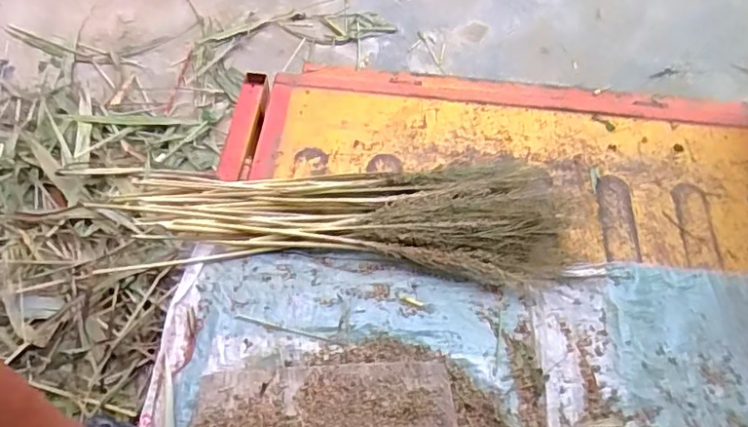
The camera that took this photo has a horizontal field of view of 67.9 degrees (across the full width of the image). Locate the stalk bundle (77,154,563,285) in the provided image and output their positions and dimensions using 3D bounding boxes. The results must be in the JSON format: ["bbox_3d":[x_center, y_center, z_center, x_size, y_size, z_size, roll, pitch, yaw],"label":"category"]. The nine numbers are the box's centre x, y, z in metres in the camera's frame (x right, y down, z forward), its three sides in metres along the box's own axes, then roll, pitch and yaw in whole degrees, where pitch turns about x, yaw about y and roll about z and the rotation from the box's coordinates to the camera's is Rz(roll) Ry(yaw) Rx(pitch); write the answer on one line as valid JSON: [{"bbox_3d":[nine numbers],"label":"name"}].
[{"bbox_3d":[-0.064,-0.009,0.843,0.722,0.090,0.212,2,56,1],"label":"stalk bundle"}]

